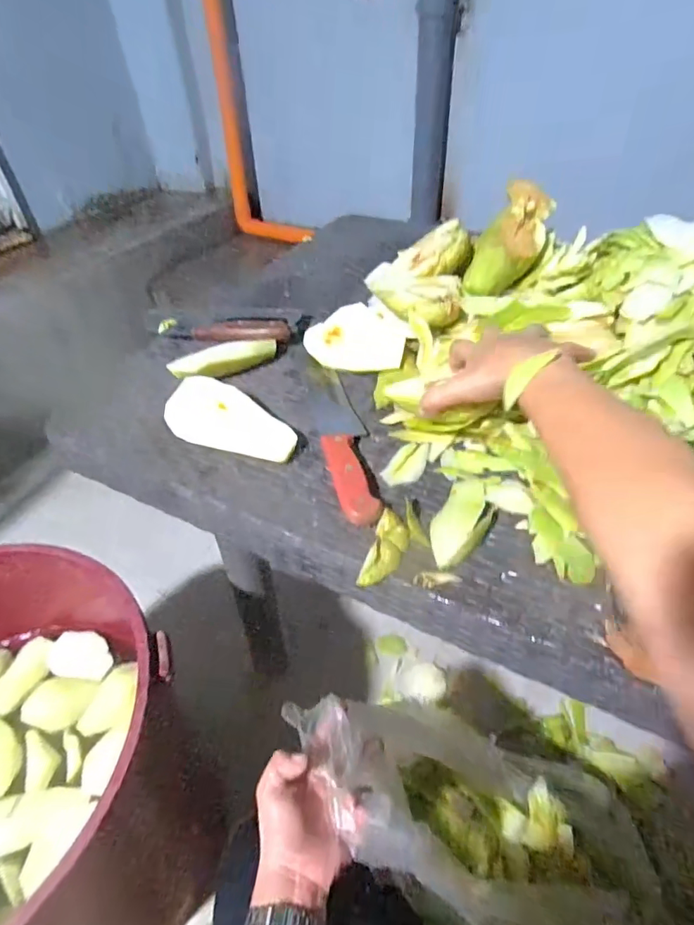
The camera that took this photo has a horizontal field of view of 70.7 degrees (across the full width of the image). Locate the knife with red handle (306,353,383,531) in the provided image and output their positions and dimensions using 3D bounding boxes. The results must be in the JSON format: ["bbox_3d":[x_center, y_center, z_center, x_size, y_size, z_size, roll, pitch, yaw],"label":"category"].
[{"bbox_3d":[-0.007,-0.037,0.496,0.047,0.021,0.251,-12,45,-8],"label":"knife with red handle"}]

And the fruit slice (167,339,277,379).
[{"bbox_3d":[-0.143,-0.121,0.576,0.123,0.022,0.038,-22,48,-18],"label":"fruit slice"}]

